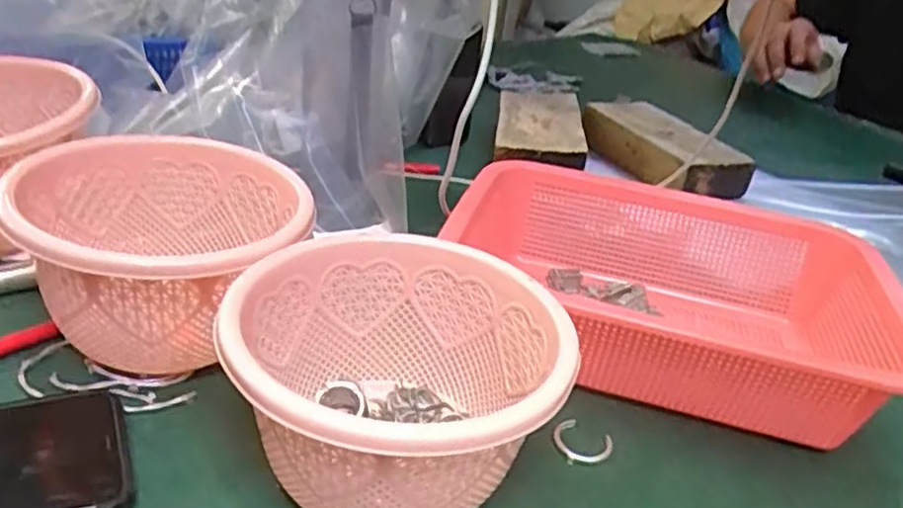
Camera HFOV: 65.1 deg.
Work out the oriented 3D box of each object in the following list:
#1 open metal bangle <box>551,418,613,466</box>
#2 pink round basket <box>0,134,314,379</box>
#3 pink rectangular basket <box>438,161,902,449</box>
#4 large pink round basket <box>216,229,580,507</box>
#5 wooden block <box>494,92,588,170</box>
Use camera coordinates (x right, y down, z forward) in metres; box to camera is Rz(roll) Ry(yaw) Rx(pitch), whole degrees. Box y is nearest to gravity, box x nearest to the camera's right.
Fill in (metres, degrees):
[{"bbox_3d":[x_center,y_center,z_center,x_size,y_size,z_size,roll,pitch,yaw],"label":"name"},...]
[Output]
[{"bbox_3d":[0.068,0.101,0.375,0.029,0.004,0.031,5,28,-3],"label":"open metal bangle"},{"bbox_3d":[-0.151,0.003,0.387,0.141,0.090,0.138,5,28,-3],"label":"pink round basket"},{"bbox_3d":[0.133,0.026,0.455,0.263,0.082,0.184,11,29,7],"label":"pink rectangular basket"},{"bbox_3d":[-0.026,0.066,0.323,0.142,0.091,0.144,5,28,-3],"label":"large pink round basket"},{"bbox_3d":[0.092,-0.130,0.746,0.091,0.043,0.189,8,28,1],"label":"wooden block"}]

